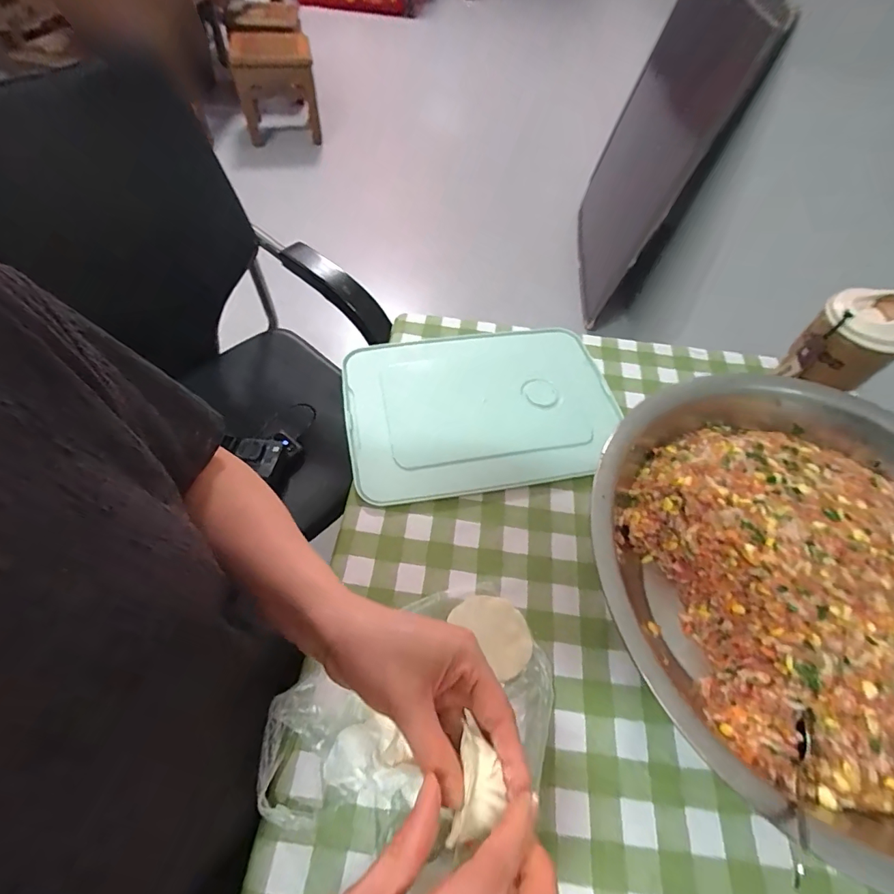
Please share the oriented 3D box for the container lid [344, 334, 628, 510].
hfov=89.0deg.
[{"bbox_3d":[0.043,-0.049,0.519,0.301,0.012,0.214,-7,57,-9],"label":"container lid"}]

